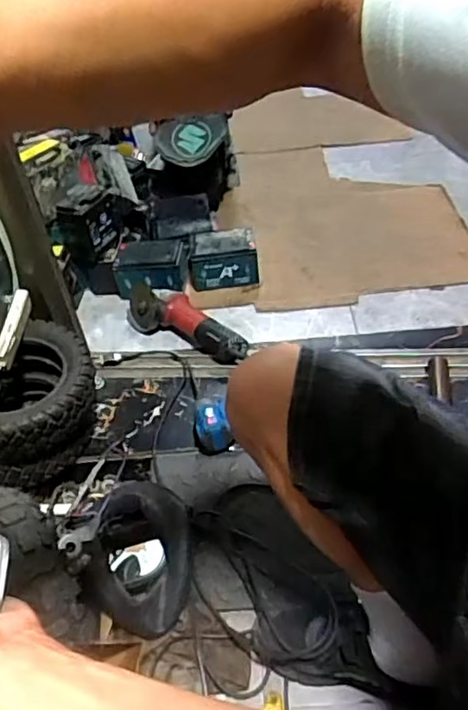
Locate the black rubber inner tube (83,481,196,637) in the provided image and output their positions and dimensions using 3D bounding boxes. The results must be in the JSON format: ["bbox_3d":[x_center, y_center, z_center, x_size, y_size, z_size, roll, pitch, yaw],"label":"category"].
[{"bbox_3d":[-0.141,0.309,0.919,0.156,0.096,0.219,-6,42,2],"label":"black rubber inner tube"}]

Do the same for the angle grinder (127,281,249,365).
[{"bbox_3d":[-0.103,-0.068,1.242,0.316,0.081,0.091,25,52,31],"label":"angle grinder"}]

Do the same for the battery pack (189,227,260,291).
[{"bbox_3d":[-0.024,-0.223,1.380,0.156,0.096,0.106,-5,42,3],"label":"battery pack"}]

